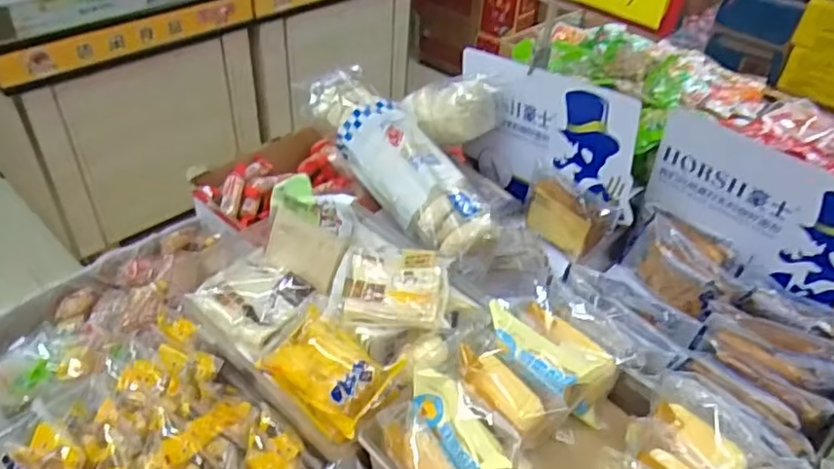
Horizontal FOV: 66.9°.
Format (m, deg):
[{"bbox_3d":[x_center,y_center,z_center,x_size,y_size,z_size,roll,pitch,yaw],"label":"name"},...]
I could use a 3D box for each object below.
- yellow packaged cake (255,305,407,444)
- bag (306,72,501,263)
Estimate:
[{"bbox_3d":[-0.087,0.130,0.624,0.129,0.048,0.086,29,47,26],"label":"yellow packaged cake"},{"bbox_3d":[-0.022,-0.099,0.833,0.088,0.070,0.332,-28,64,-31],"label":"bag"}]

